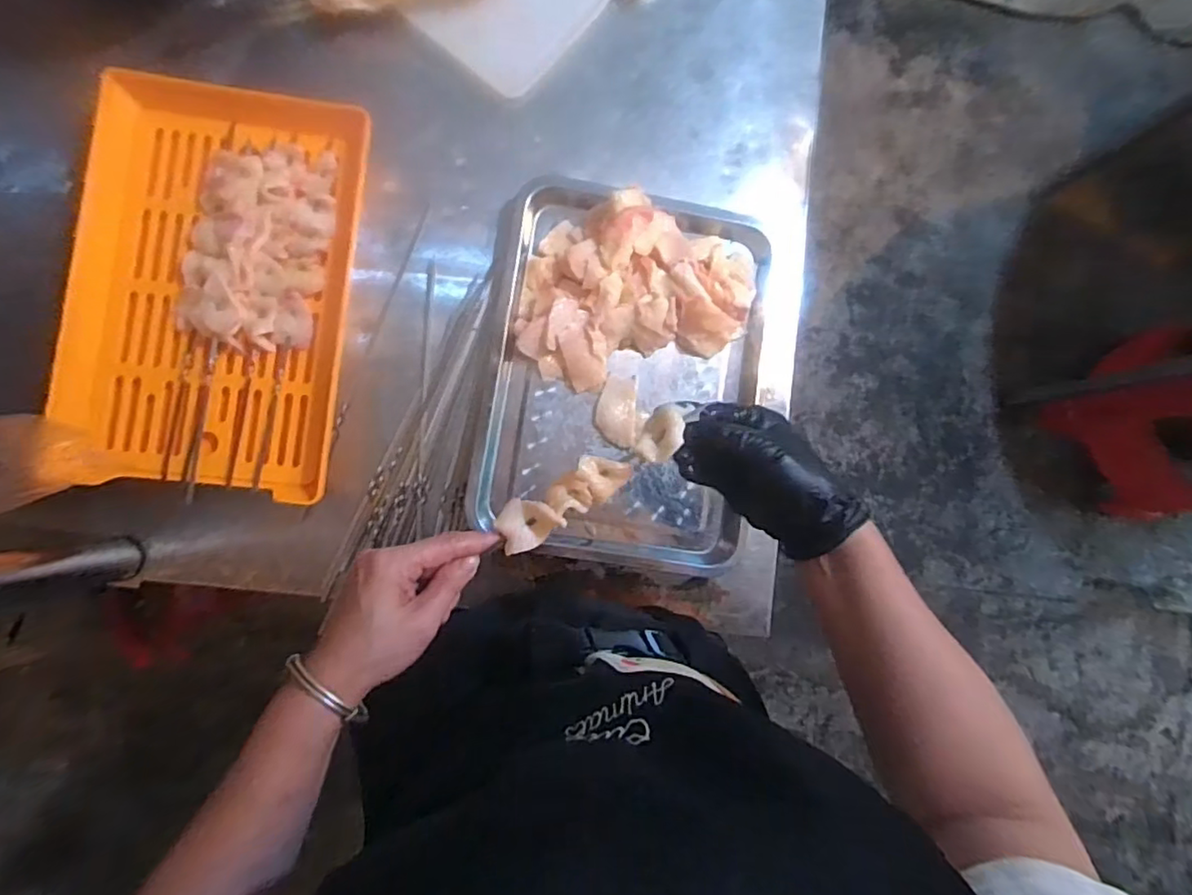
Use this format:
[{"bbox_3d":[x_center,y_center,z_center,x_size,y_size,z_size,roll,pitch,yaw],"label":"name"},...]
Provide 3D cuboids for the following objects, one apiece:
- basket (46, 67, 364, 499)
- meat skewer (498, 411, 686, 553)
[{"bbox_3d":[-0.321,-0.139,0.525,0.209,0.038,0.340,5,85,-8],"label":"basket"},{"bbox_3d":[-0.003,0.022,0.416,0.142,0.022,0.032,-33,91,-1],"label":"meat skewer"}]

